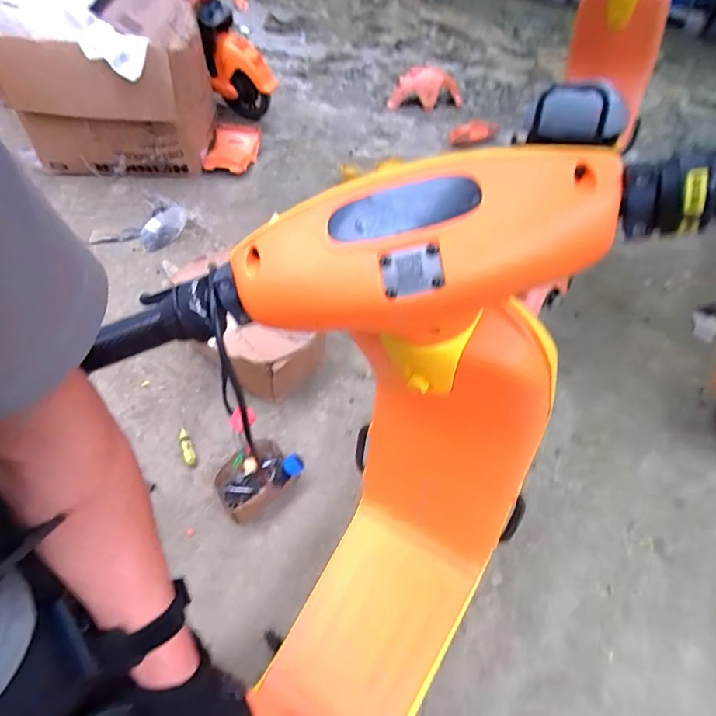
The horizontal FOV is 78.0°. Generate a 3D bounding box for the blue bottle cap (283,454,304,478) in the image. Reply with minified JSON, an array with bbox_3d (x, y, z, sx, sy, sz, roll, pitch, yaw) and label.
[{"bbox_3d":[-0.096,0.160,0.652,0.032,0.016,0.031,-45,104,-27],"label":"blue bottle cap"}]

